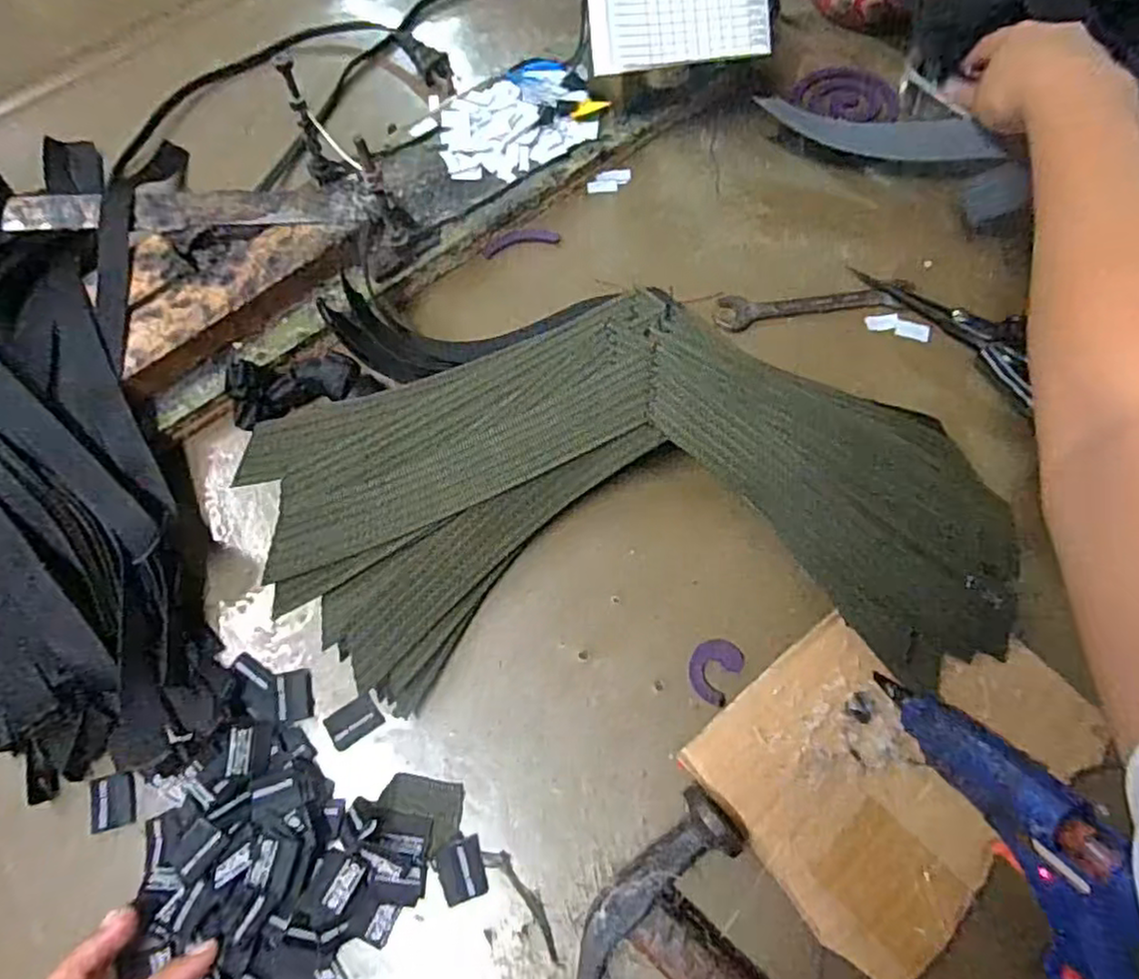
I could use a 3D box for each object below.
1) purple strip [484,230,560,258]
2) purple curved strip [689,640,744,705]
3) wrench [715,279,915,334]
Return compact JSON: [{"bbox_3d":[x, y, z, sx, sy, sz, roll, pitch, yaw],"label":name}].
[{"bbox_3d":[-0.032,-0.163,0.435,0.050,0.006,0.012,-18,69,-6],"label":"purple strip"},{"bbox_3d":[0.073,0.089,0.335,0.024,0.004,0.031,32,72,13],"label":"purple curved strip"},{"bbox_3d":[0.152,-0.117,0.414,0.123,0.004,0.023,-9,68,-2],"label":"wrench"}]

